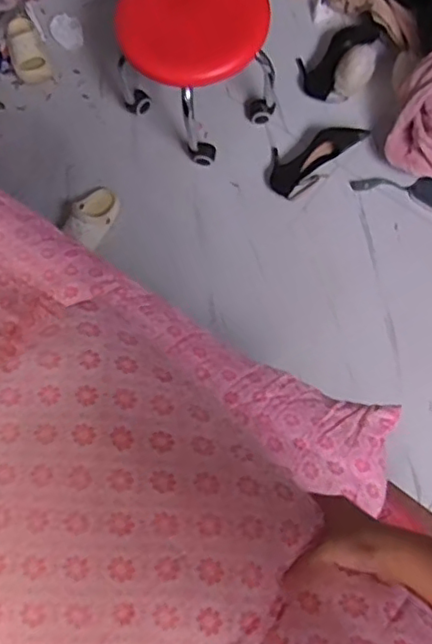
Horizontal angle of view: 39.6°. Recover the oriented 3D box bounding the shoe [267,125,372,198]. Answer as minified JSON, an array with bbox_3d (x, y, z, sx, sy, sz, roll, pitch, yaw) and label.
[{"bbox_3d":[0.241,-0.427,1.515,0.255,0.066,0.132,-33,76,-6],"label":"shoe"}]

